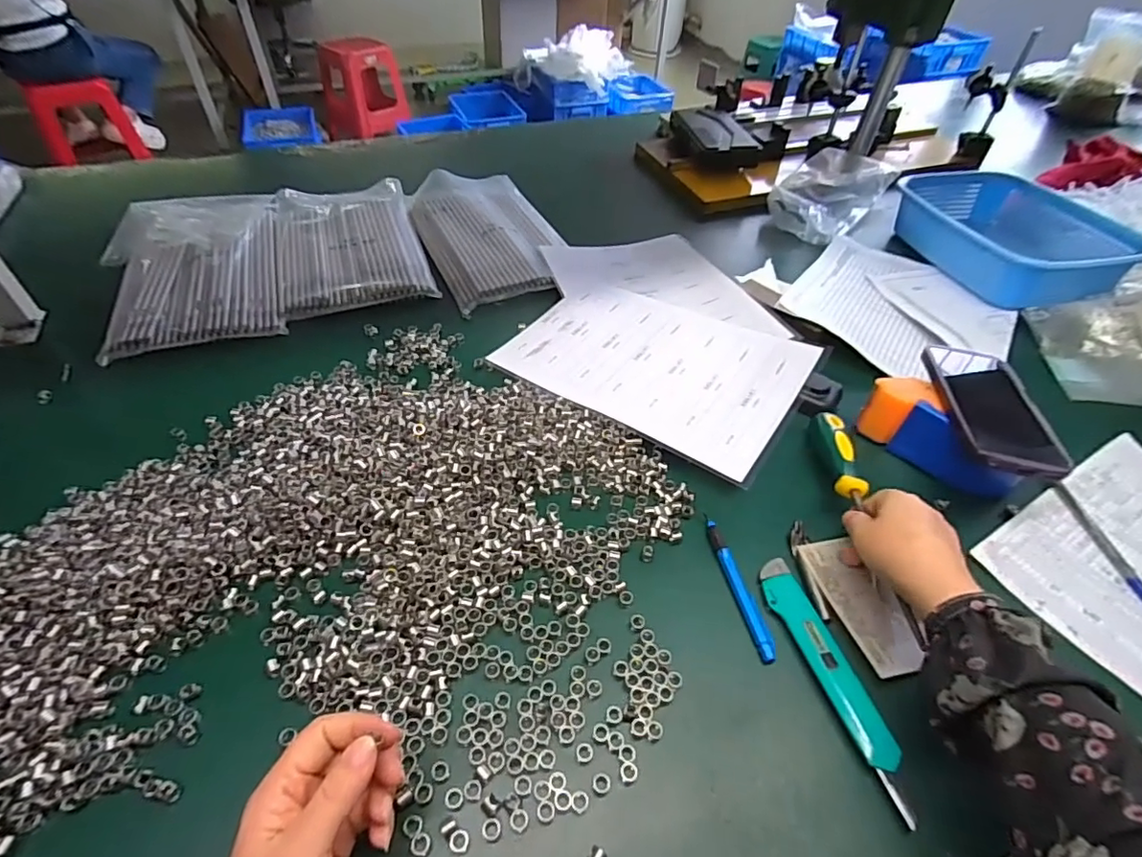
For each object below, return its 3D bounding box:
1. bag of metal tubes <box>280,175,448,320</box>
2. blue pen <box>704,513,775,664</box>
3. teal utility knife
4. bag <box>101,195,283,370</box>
[{"bbox_3d":[-0.302,-0.256,0.760,0.176,0.022,0.299,-14,47,-15],"label":"bag of metal tubes"},{"bbox_3d":[0.128,0.119,0.429,0.013,0.007,0.118,-7,46,-9],"label":"blue pen"},{"bbox_3d":[0.178,0.166,0.381,0.027,0.008,0.169,-10,47,-12],"label":"teal utility knife"},{"bbox_3d":[-0.474,-0.212,0.701,0.195,0.032,0.324,-15,48,-16],"label":"bag"}]

